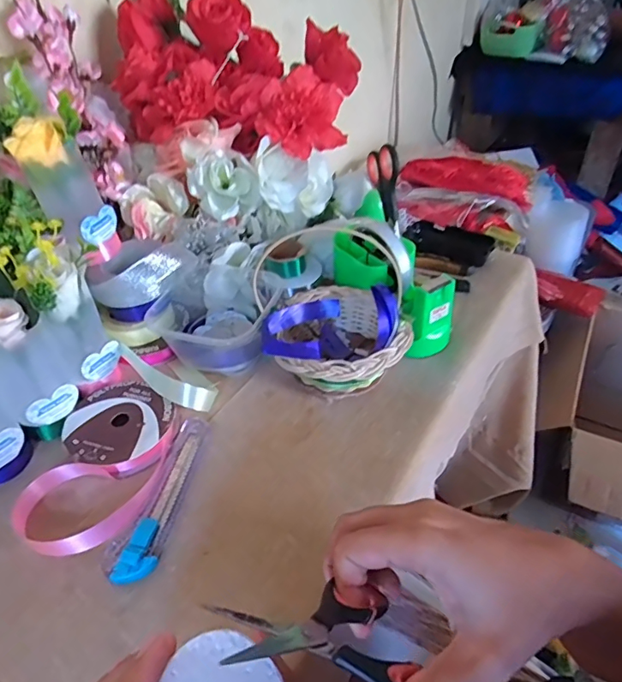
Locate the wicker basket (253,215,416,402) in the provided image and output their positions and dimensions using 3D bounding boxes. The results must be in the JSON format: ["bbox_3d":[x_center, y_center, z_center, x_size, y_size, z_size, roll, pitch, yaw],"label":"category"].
[{"bbox_3d":[0.029,-0.026,0.481,0.132,0.105,0.166,1,41,4],"label":"wicker basket"}]

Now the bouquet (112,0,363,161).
[{"bbox_3d":[-0.087,-0.305,0.560,0.261,0.129,0.156,7,42,11],"label":"bouquet"}]

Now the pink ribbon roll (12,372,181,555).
[{"bbox_3d":[-0.170,0.087,0.426,0.094,0.028,0.183,0,41,3],"label":"pink ribbon roll"}]

